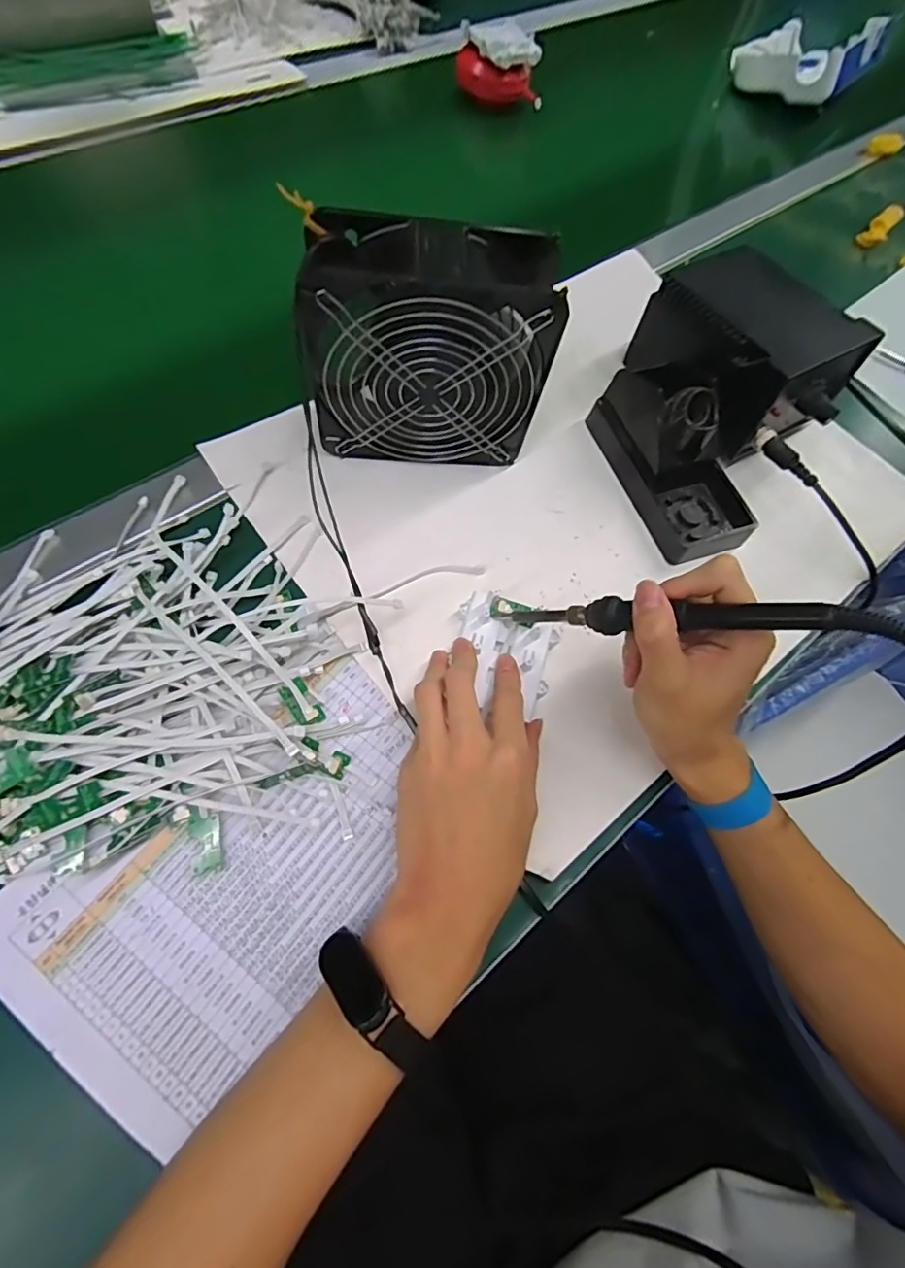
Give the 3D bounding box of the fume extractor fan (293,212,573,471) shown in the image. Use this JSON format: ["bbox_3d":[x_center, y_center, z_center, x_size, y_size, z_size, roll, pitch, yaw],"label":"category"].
[{"bbox_3d":[-0.019,-0.182,0.375,0.154,0.160,0.055,0,67,-9],"label":"fume extractor fan"}]

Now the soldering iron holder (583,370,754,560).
[{"bbox_3d":[0.179,-0.138,0.421,0.075,0.077,0.153,-15,70,-15],"label":"soldering iron holder"}]

